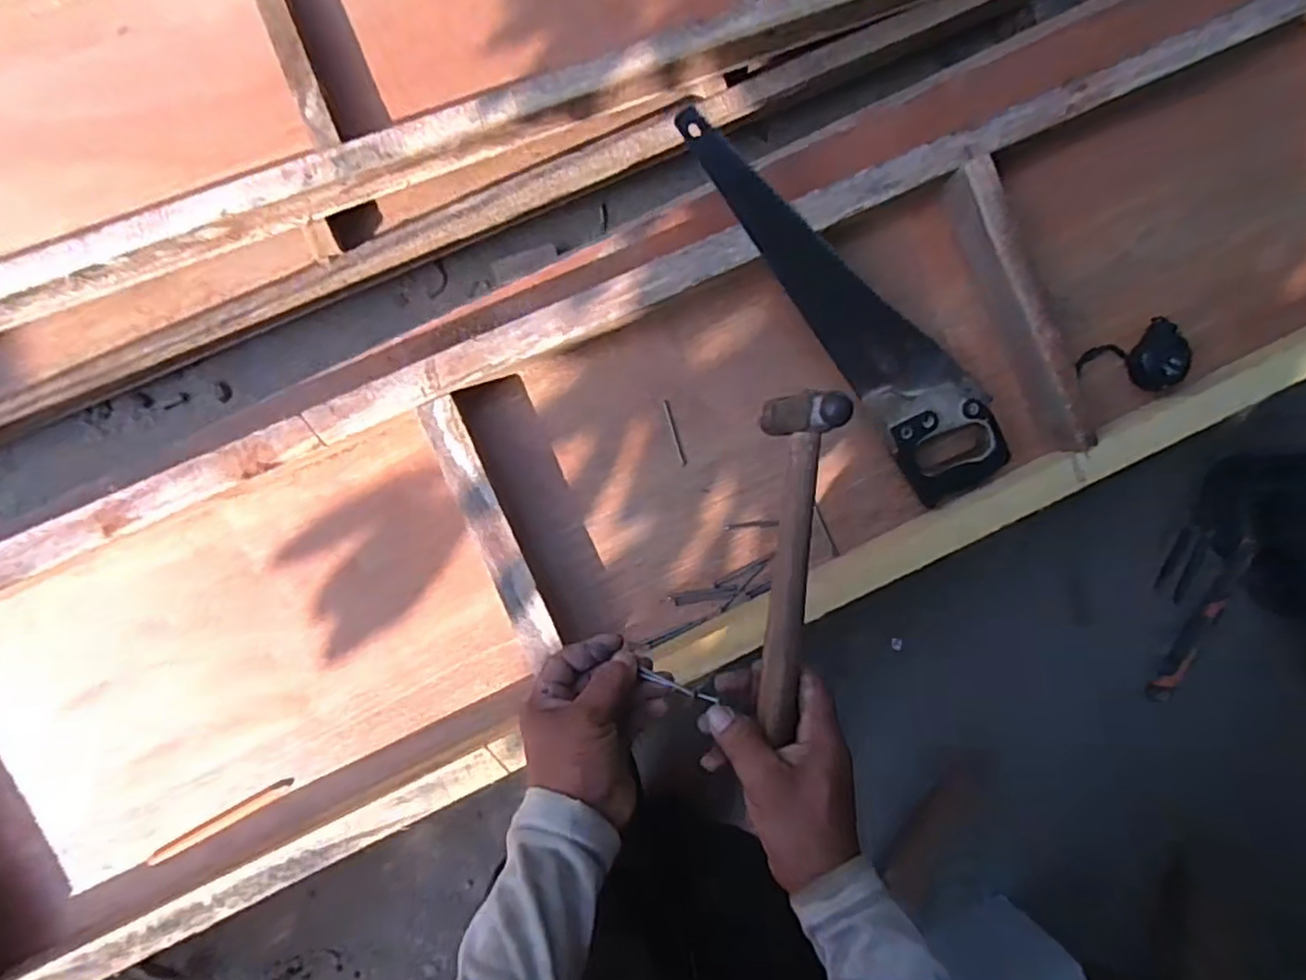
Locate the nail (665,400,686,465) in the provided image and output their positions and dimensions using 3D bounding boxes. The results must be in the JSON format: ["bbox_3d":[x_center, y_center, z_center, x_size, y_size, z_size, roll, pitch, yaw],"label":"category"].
[{"bbox_3d":[0.024,-0.062,0.748,0.007,0.007,0.073,-18,92,-8],"label":"nail"}]

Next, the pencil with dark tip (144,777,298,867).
[{"bbox_3d":[-0.437,0.336,0.701,0.150,0.009,0.013,-28,93,-7],"label":"pencil with dark tip"}]

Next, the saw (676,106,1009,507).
[{"bbox_3d":[0.217,-0.198,0.723,0.110,0.020,0.484,-36,102,8],"label":"saw"}]

